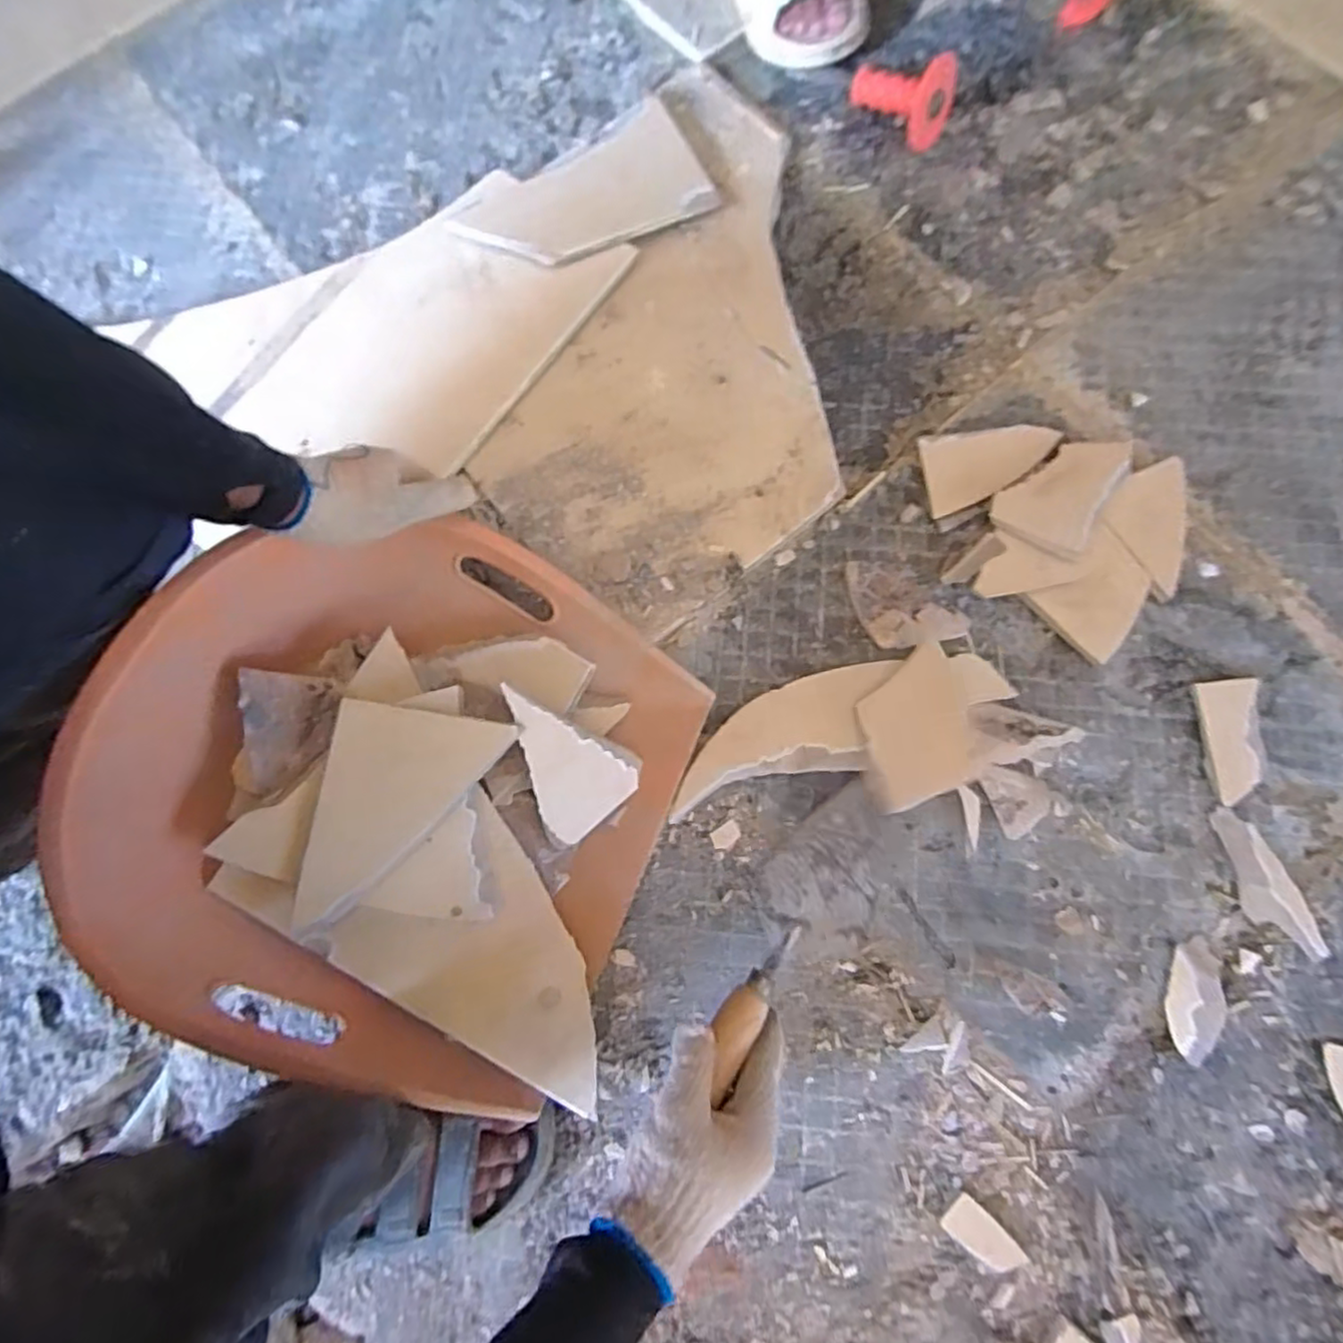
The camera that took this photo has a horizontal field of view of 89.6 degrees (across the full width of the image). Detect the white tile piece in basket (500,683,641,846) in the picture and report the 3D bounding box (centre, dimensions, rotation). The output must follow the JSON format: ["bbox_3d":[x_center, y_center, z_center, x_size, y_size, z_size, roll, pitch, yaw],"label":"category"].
[{"bbox_3d":[-0.093,0.082,0.541,0.127,0.011,0.085,31,85,-23],"label":"white tile piece in basket"}]

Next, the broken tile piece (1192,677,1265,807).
[{"bbox_3d":[0.480,0.058,0.574,0.045,0.017,0.100,-4,78,0],"label":"broken tile piece"}]

